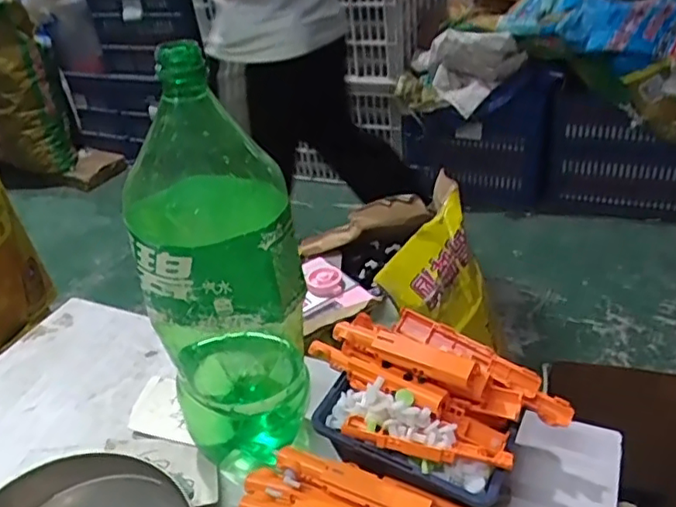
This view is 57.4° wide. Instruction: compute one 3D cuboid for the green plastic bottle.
[{"bbox_3d":[-0.083,0.020,0.454,0.101,0.326,0.094,-9,33,-9],"label":"green plastic bottle"}]

